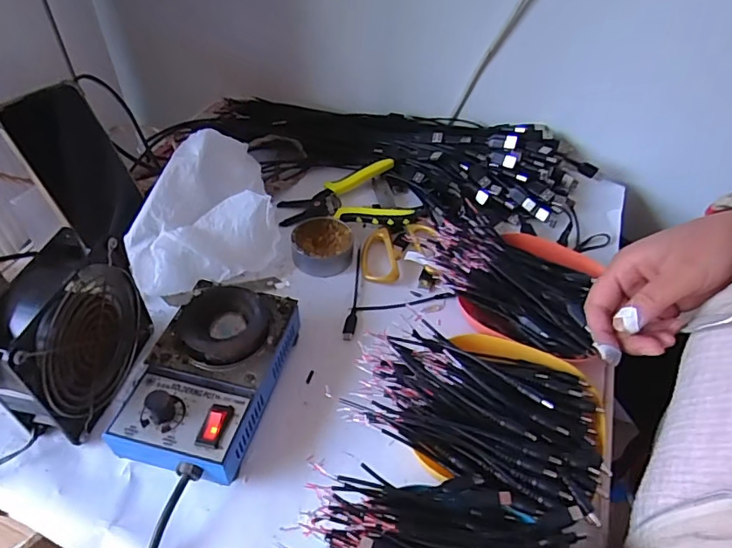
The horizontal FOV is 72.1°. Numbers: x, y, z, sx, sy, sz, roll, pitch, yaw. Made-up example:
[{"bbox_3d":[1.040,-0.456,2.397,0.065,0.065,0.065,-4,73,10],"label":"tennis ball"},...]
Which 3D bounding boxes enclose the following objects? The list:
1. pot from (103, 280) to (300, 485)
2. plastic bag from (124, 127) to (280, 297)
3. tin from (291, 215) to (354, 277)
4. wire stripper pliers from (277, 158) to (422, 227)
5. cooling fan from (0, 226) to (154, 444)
[{"bbox_3d":[-0.120,0.074,0.399,0.099,0.060,0.155,11,47,6],"label":"pot"},{"bbox_3d":[-0.164,-0.062,0.501,0.144,0.052,0.152,-14,85,-21],"label":"plastic bag"},{"bbox_3d":[-0.046,-0.032,0.529,0.061,0.026,0.066,2,46,-2],"label":"tin"},{"bbox_3d":[-0.019,-0.093,0.582,0.159,0.020,0.103,-1,46,-5],"label":"wire stripper pliers"},{"bbox_3d":[-0.222,0.048,0.377,0.046,0.109,0.119,11,47,6],"label":"cooling fan"}]

